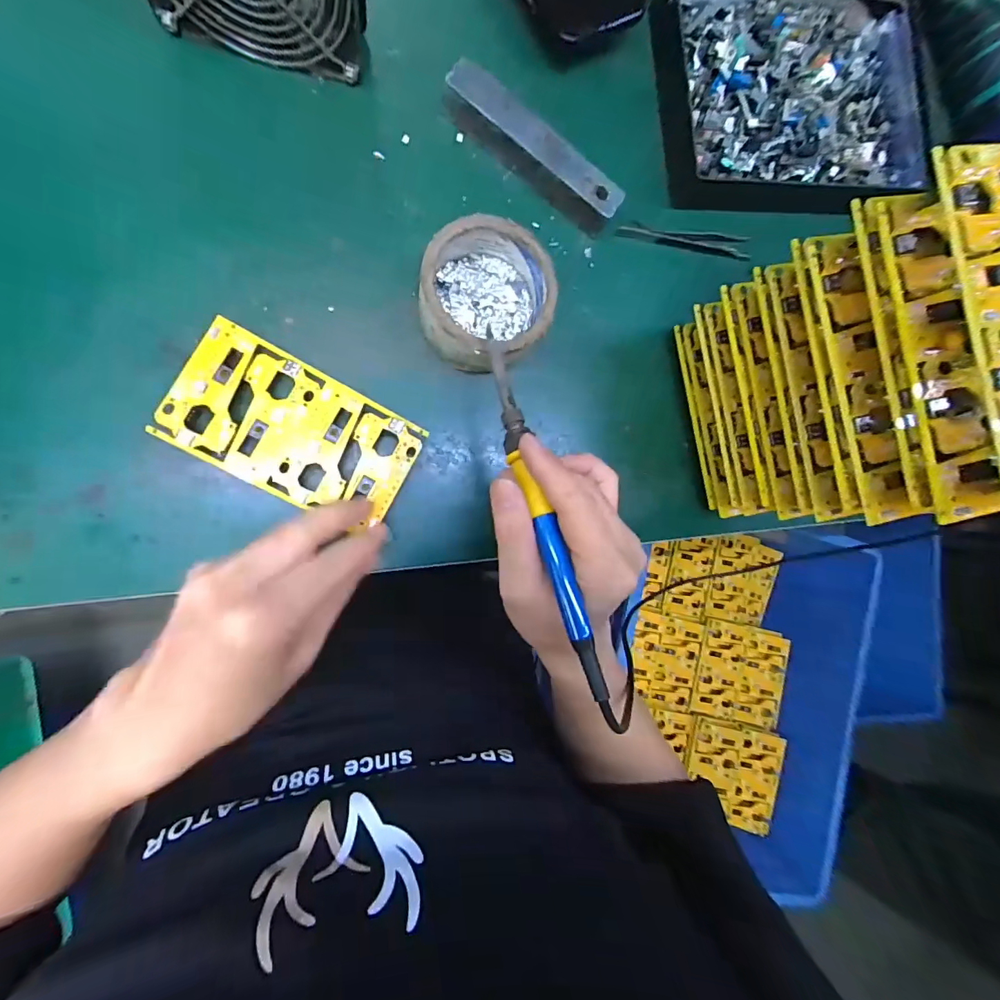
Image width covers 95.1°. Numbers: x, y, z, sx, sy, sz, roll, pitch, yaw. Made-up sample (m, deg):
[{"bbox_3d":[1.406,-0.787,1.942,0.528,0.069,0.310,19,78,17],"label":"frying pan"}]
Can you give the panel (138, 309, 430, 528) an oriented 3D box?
[{"bbox_3d":[-0.123,-0.041,0.279,0.138,0.004,0.077,29,82,-12],"label":"panel"}]

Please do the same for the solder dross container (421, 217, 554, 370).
[{"bbox_3d":[-0.009,-0.132,0.301,0.086,0.038,0.088,6,87,-13],"label":"solder dross container"}]

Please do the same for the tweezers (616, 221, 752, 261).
[{"bbox_3d":[0.146,-0.207,0.363,0.109,0.007,0.019,7,86,-12],"label":"tweezers"}]

